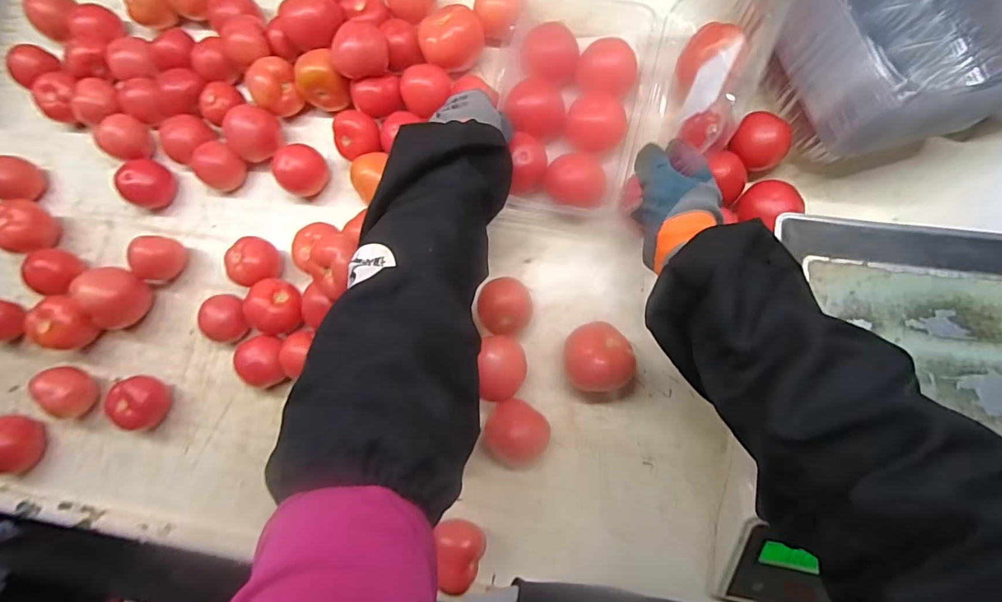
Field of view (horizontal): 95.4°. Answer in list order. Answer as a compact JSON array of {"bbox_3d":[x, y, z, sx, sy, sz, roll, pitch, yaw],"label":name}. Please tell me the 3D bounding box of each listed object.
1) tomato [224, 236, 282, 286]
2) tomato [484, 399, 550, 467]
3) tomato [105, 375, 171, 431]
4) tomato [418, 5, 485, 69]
[{"bbox_3d":[-0.308,-0.048,0.578,0.053,0.058,0.060,17,83,10],"label":"tomato"},{"bbox_3d":[0.018,0.143,0.501,0.066,0.051,0.061,-1,80,7],"label":"tomato"},{"bbox_3d":[-0.449,0.125,0.564,0.054,0.053,0.066,39,87,12],"label":"tomato"},{"bbox_3d":[-0.062,-0.332,0.579,0.078,0.065,0.075,-1,80,7],"label":"tomato"}]

